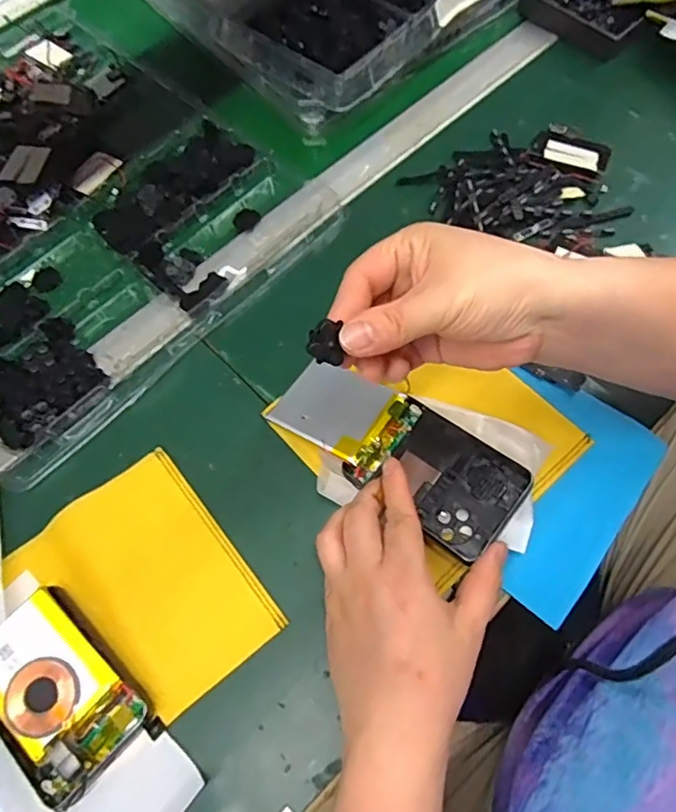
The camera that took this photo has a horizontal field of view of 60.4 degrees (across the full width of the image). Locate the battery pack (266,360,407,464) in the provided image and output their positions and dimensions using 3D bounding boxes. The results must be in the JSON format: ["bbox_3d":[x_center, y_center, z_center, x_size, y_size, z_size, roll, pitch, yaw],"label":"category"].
[{"bbox_3d":[-0.002,0.000,0.400,0.076,0.008,0.059,28,62,26],"label":"battery pack"}]

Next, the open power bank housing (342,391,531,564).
[{"bbox_3d":[0.065,0.045,0.376,0.100,0.021,0.071,34,72,17],"label":"open power bank housing"}]

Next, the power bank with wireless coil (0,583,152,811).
[{"bbox_3d":[-0.168,0.167,0.342,0.104,0.021,0.070,40,73,18],"label":"power bank with wireless coil"}]

